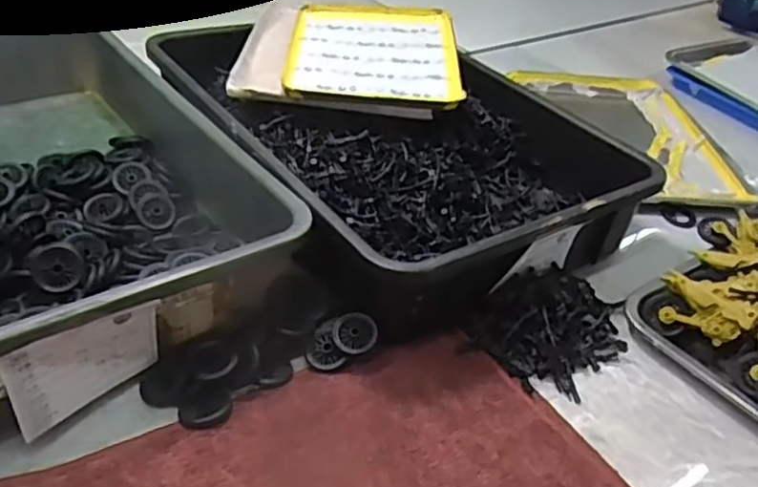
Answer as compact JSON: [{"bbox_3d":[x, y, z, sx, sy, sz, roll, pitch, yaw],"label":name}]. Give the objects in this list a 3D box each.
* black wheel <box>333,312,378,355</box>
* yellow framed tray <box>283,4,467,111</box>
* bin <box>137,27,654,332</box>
[{"bbox_3d":[-0.019,0.072,0.550,0.034,0.007,0.037,-1,59,2],"label":"black wheel"},{"bbox_3d":[-0.004,-0.241,0.835,0.201,0.013,0.257,3,41,-1],"label":"yellow framed tray"},{"bbox_3d":[0.002,-0.121,0.759,0.358,0.094,0.501,-20,46,-31],"label":"bin"}]

